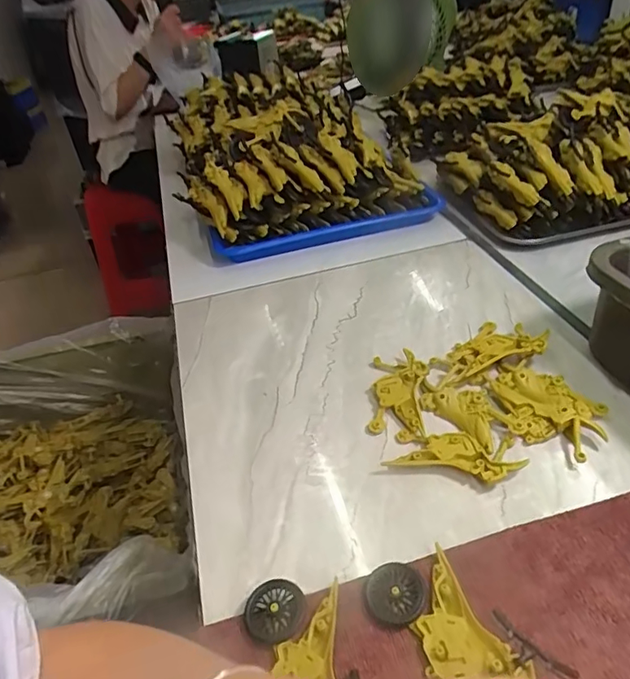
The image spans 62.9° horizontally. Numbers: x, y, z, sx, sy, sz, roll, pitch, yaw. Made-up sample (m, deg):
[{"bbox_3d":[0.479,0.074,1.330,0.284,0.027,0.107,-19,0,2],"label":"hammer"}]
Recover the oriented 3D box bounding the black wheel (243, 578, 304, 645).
[{"bbox_3d":[-0.024,0.171,0.321,0.037,0.009,0.037,-5,37,4],"label":"black wheel"}]

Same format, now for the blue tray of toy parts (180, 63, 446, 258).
[{"bbox_3d":[-0.055,-0.305,0.835,0.322,0.152,0.456,-16,38,-10],"label":"blue tray of toy parts"}]

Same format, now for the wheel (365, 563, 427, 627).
[{"bbox_3d":[0.050,0.159,0.321,0.036,0.008,0.035,-5,37,4],"label":"wheel"}]

